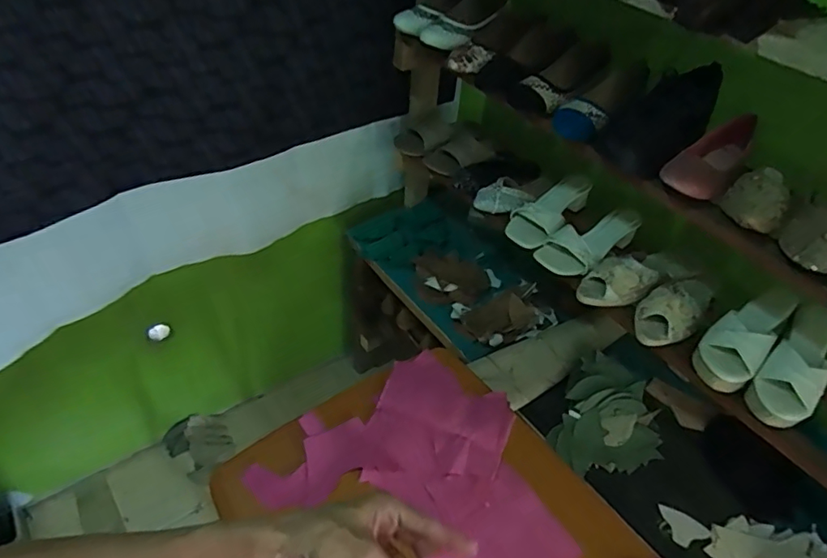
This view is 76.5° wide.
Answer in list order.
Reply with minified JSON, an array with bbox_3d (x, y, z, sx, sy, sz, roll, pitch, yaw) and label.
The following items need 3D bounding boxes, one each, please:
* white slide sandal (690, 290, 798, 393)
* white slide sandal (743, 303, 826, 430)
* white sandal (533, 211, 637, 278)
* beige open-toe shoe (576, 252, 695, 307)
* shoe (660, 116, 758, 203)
[{"bbox_3d":[0.522,0.088,0.832,0.083,0.060,0.211,37,52,28],"label":"white slide sandal"},{"bbox_3d":[0.584,0.133,0.793,0.217,0.066,0.080,-33,56,-33],"label":"white slide sandal"},{"bbox_3d":[0.338,-0.060,0.990,0.208,0.067,0.092,-25,51,-12],"label":"white sandal"},{"bbox_3d":[0.401,-0.012,0.932,0.239,0.057,0.087,-15,48,-21],"label":"beige open-toe shoe"},{"bbox_3d":[0.437,-0.179,0.762,0.074,0.059,0.214,36,51,27],"label":"shoe"}]

